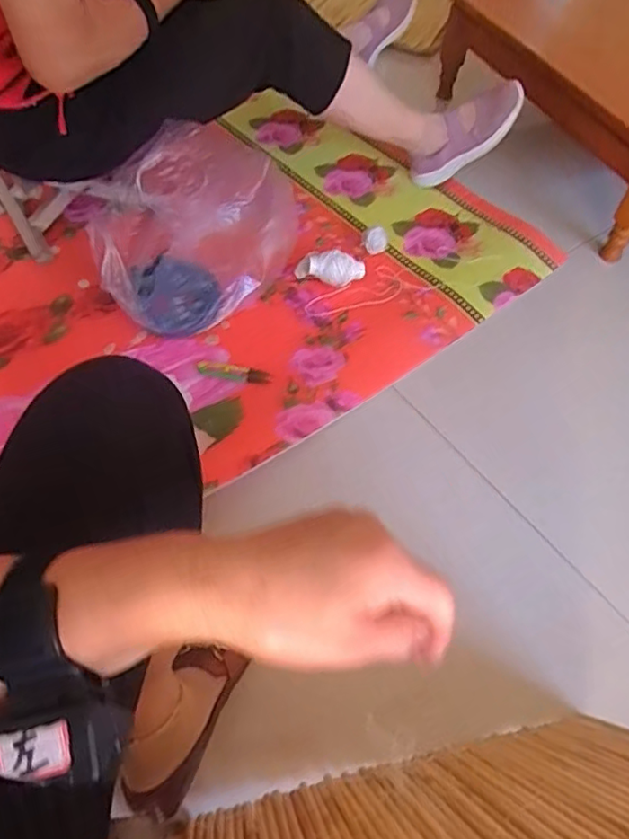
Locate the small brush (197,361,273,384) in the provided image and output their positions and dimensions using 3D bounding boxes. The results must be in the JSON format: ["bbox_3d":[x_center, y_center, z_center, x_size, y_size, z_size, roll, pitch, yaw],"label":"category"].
[{"bbox_3d":[-0.129,-0.077,0.959,0.123,0.007,0.027,9,56,3],"label":"small brush"}]

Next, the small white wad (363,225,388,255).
[{"bbox_3d":[0.115,-0.337,1.115,0.046,0.038,0.044,9,56,3],"label":"small white wad"}]

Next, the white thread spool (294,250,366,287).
[{"bbox_3d":[0.027,-0.272,1.066,0.125,0.058,0.048,10,56,3],"label":"white thread spool"}]

